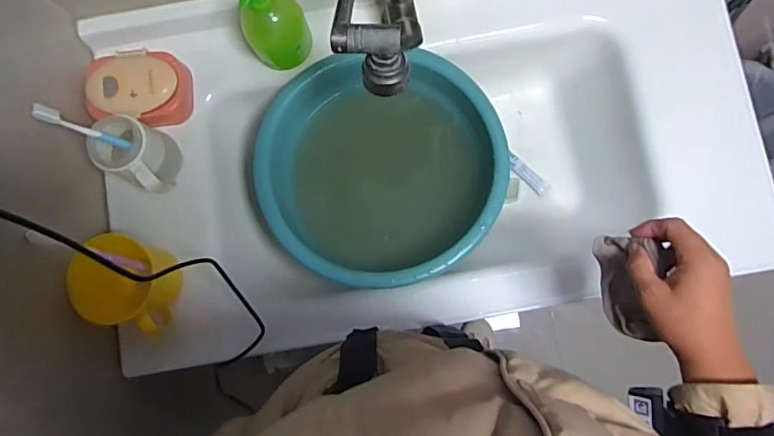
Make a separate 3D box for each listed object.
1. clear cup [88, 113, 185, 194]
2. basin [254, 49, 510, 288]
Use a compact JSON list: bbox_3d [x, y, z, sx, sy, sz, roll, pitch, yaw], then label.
[{"bbox_3d":[-0.326,-0.080,0.673,0.103,0.110,0.079,25,85,6],"label":"clear cup"},{"bbox_3d":[-0.006,-0.062,0.746,0.334,0.135,0.315,0,83,3],"label":"basin"}]

